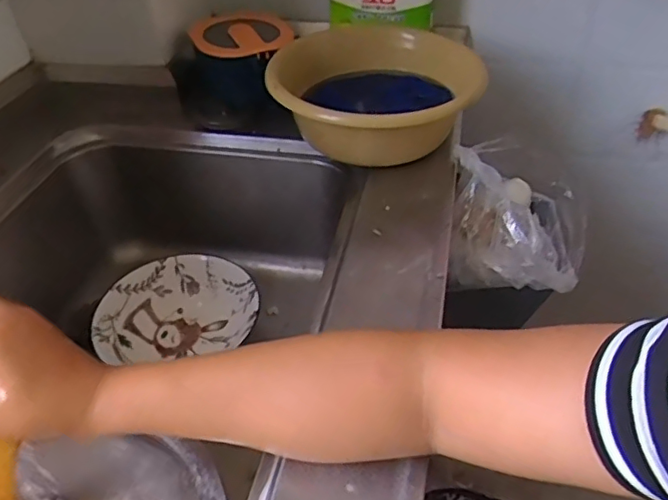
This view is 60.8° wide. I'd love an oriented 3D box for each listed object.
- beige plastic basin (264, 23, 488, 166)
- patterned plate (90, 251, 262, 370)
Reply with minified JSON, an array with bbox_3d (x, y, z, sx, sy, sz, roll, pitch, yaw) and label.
[{"bbox_3d":[0.047,-0.185,0.700,0.248,0.099,0.234,7,42,12],"label":"beige plastic basin"},{"bbox_3d":[-0.194,0.091,0.720,0.188,0.061,0.185,-2,41,2],"label":"patterned plate"}]

